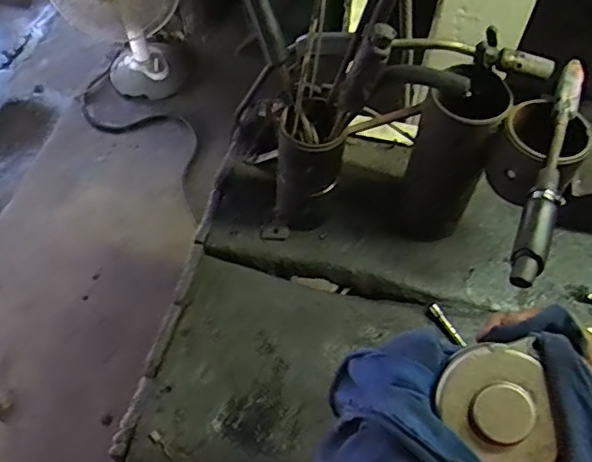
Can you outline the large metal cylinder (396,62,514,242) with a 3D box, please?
[{"bbox_3d":[0.192,-0.086,0.746,0.090,0.248,0.083,24,59,14],"label":"large metal cylinder"}]

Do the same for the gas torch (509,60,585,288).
[{"bbox_3d":[0.246,-0.061,0.562,0.027,0.046,0.271,20,58,12],"label":"gas torch"}]

